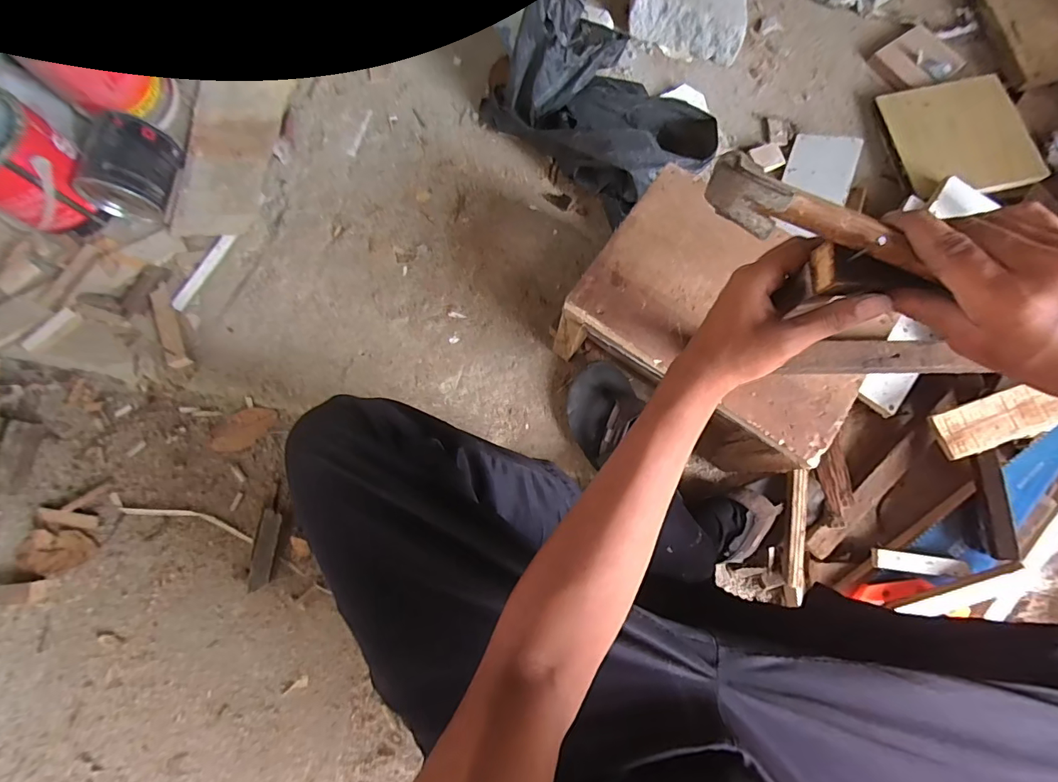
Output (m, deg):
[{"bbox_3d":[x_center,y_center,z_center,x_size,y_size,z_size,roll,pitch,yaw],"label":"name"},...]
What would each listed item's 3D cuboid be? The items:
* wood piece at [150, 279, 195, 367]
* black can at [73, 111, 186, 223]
[{"bbox_3d":[-0.561,-0.102,0.696,0.032,0.011,0.141,-22,79,-6],"label":"wood piece"},{"bbox_3d":[-0.642,-0.360,0.721,0.103,0.101,0.129,4,78,0],"label":"black can"}]

